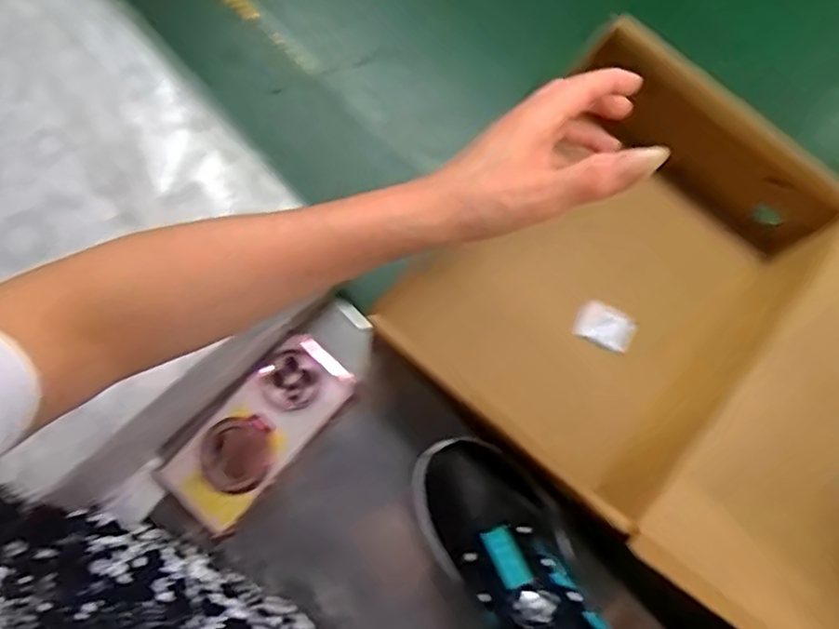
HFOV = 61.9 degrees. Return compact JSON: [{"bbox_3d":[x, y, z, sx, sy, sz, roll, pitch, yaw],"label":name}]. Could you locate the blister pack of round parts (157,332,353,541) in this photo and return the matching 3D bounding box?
[{"bbox_3d":[-0.129,0.097,0.580,0.075,0.037,0.165,41,80,10],"label":"blister pack of round parts"}]

